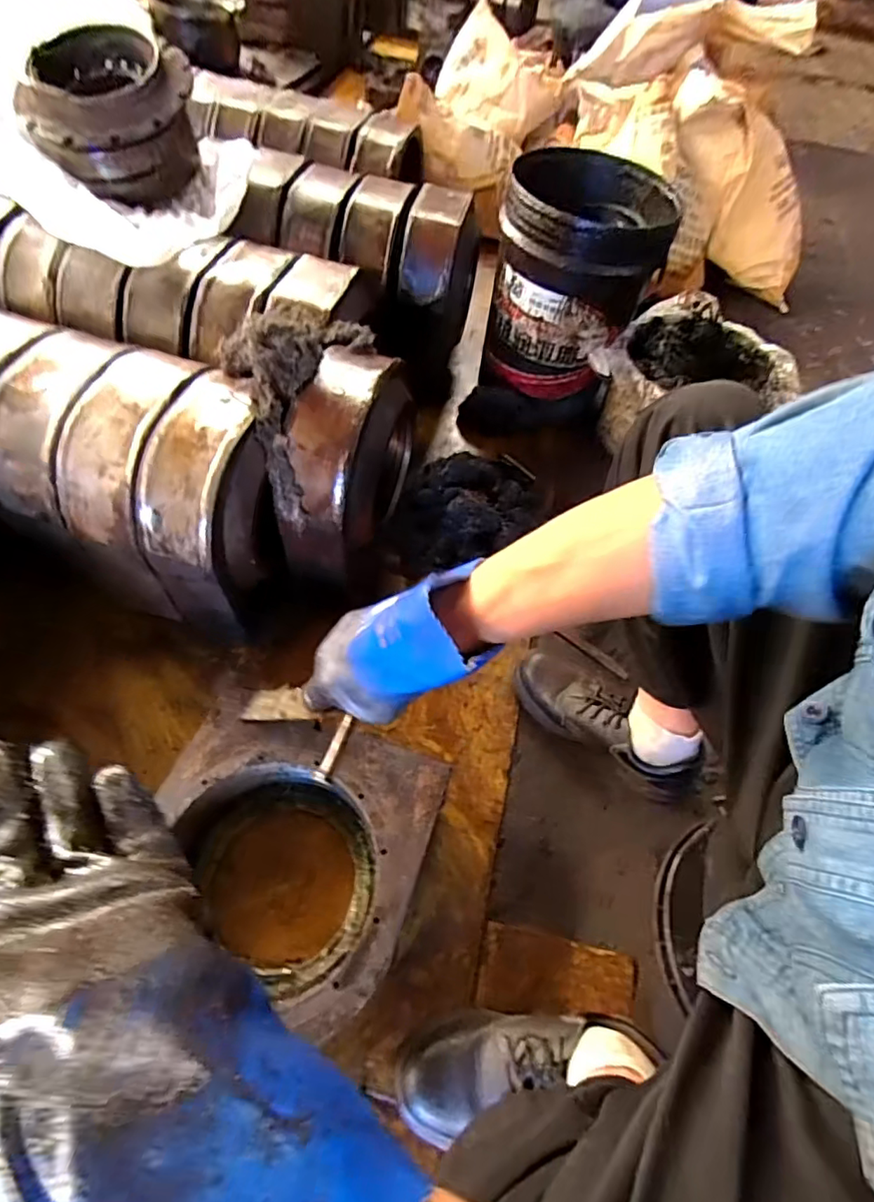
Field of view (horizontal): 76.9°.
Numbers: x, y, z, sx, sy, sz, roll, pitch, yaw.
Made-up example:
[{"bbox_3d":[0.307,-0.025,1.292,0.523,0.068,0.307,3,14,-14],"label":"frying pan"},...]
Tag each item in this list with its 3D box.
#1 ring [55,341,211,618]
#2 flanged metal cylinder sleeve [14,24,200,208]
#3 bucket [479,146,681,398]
[{"bbox_3d":[-0.373,-0.164,0.745,0.103,0.266,0.252,15,57,4],"label":"ring"},{"bbox_3d":[-0.506,-0.765,0.872,0.237,0.155,0.209,-5,58,-10],"label":"flanged metal cylinder sleeve"},{"bbox_3d":[0.257,-0.610,1.046,0.277,0.305,0.298,2,58,-3],"label":"bucket"}]

